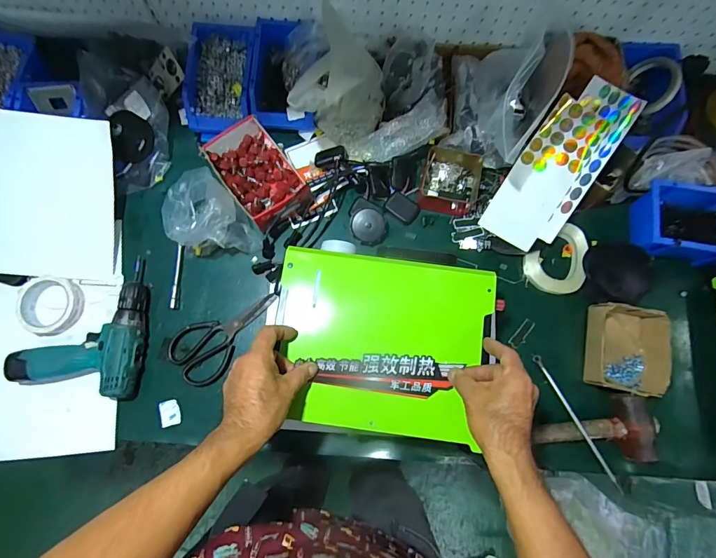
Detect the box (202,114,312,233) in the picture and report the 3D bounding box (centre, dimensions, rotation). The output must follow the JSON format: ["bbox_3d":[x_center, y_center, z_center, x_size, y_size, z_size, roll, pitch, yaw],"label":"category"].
[{"bbox_3d":[-0.178,-0.185,0.706,0.118,0.052,0.188,-36,81,-7],"label":"box"}]

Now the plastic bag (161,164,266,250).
[{"bbox_3d":[-0.257,-0.105,0.668,0.110,0.098,0.161,-40,82,-8],"label":"plastic bag"}]

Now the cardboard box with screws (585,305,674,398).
[{"bbox_3d":[0.437,0.114,0.650,0.107,0.056,0.133,11,79,2],"label":"cardboard box with screws"}]

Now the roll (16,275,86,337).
[{"bbox_3d":[-0.523,0.045,0.676,0.102,0.027,0.100,0,78,-1],"label":"roll"}]

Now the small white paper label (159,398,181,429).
[{"bbox_3d":[-0.307,0.219,0.653,0.029,0.009,0.042,-13,79,-3],"label":"small white paper label"}]

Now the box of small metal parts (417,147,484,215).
[{"bbox_3d":[0.165,-0.177,0.722,0.102,0.047,0.111,13,79,2],"label":"box of small metal parts"}]

